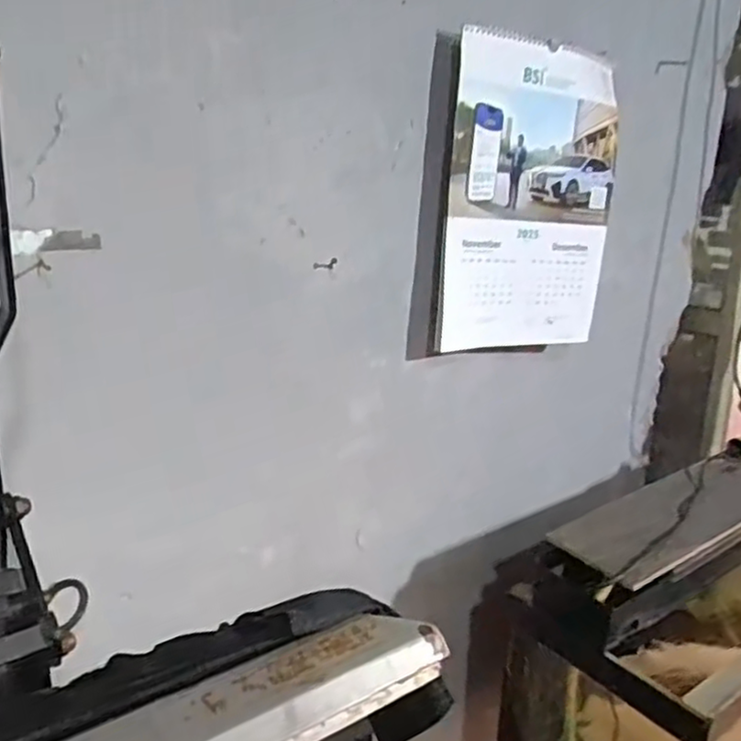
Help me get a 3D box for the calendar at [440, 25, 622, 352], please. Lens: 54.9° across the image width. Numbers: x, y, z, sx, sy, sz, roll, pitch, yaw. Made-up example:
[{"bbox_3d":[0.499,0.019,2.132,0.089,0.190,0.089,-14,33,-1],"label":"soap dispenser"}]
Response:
[{"bbox_3d":[0.231,-0.238,1.006,0.272,0.413,0.027,-6,18,-29],"label":"calendar"}]

